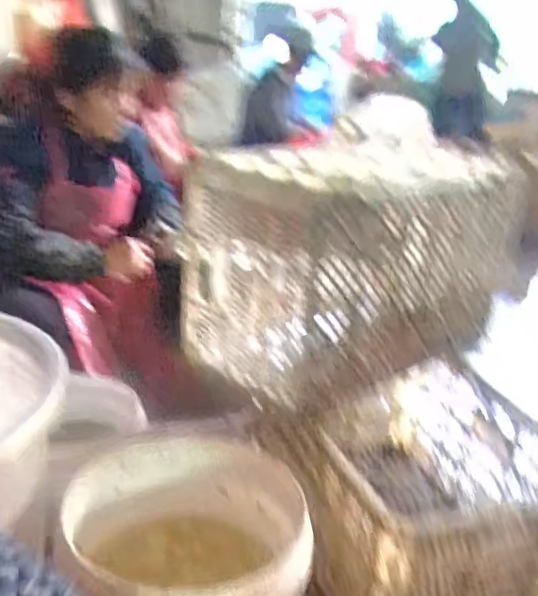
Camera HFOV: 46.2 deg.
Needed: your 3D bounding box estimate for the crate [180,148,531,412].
[{"bbox_3d":[0.168,-0.069,1.261,0.575,0.402,0.336,-13,28,-39],"label":"crate"}]

